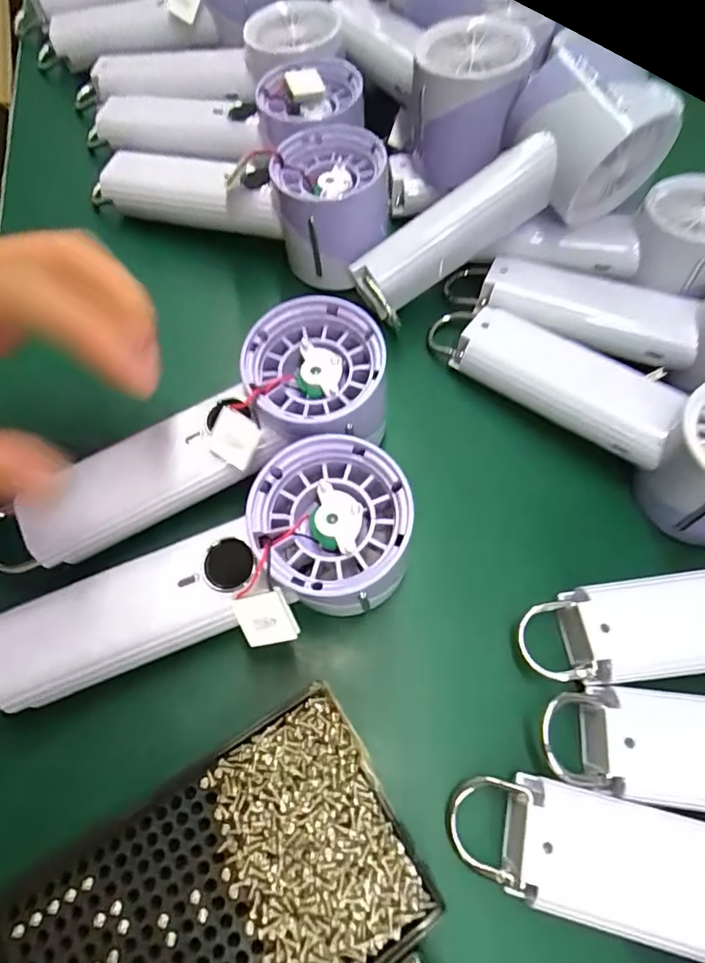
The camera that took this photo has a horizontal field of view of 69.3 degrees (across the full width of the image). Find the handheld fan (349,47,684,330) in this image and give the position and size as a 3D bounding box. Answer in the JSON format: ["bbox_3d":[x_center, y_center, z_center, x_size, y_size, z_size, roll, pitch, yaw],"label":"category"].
[{"bbox_3d":[0.077,-0.155,0.284,0.169,0.072,0.062,-31,69,11],"label":"handheld fan"}]

